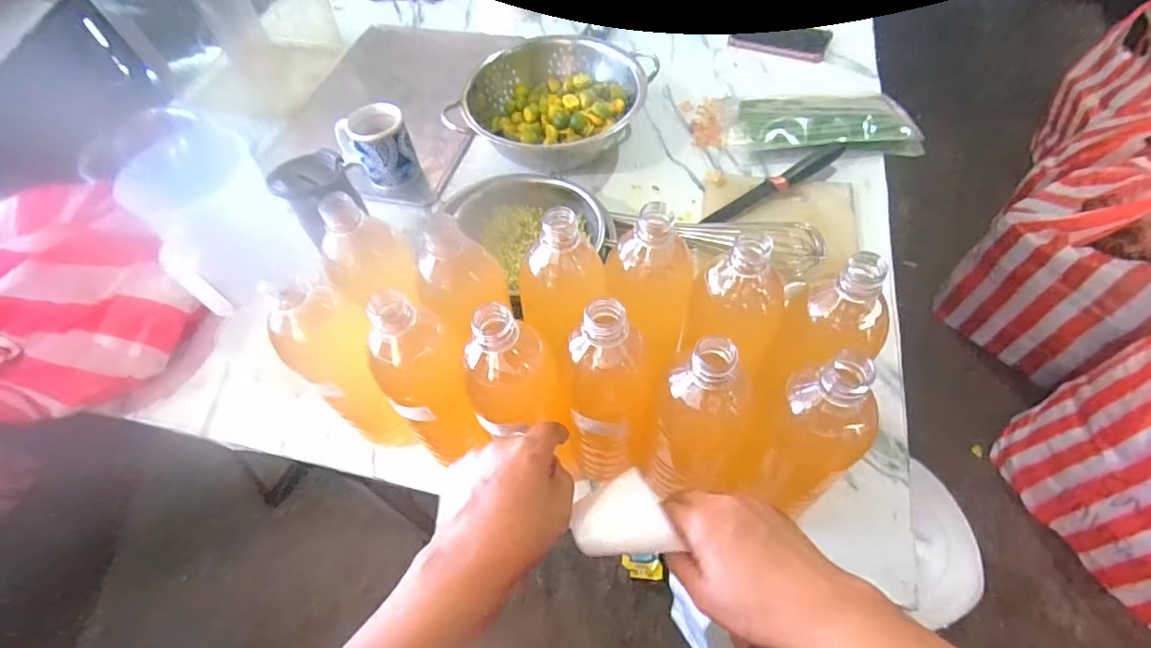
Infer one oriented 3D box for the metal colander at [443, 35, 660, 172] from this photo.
[{"bbox_3d":[-0.029,-0.334,0.845,0.258,0.105,0.242,19,60,16],"label":"metal colander"}]

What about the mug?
[{"bbox_3d":[-0.291,-0.251,0.812,0.102,0.109,0.088,-24,58,-11],"label":"mug"}]

